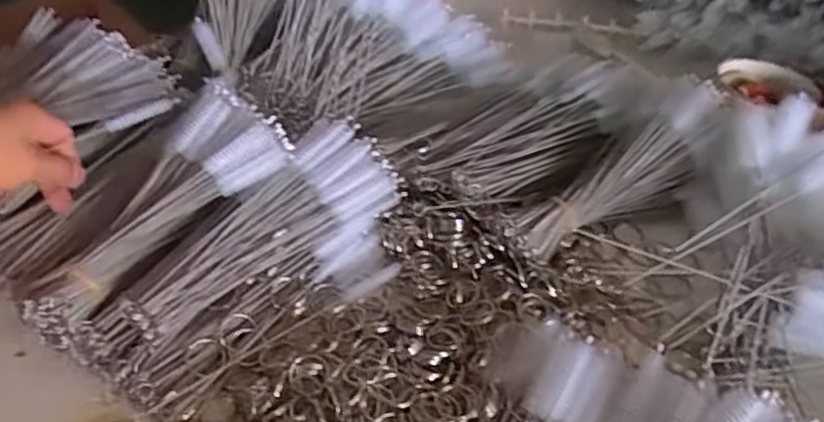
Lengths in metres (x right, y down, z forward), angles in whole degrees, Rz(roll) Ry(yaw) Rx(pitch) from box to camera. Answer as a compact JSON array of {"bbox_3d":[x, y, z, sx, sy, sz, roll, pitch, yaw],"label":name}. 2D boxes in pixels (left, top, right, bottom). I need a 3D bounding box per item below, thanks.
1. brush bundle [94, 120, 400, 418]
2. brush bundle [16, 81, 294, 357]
[{"bbox_3d":[-0.106,0.030,0.449,0.233,0.054,0.108,-34,53,-24],"label":"brush bundle"},{"bbox_3d":[-0.184,-0.002,0.460,0.084,0.037,0.205,35,74,33],"label":"brush bundle"}]

